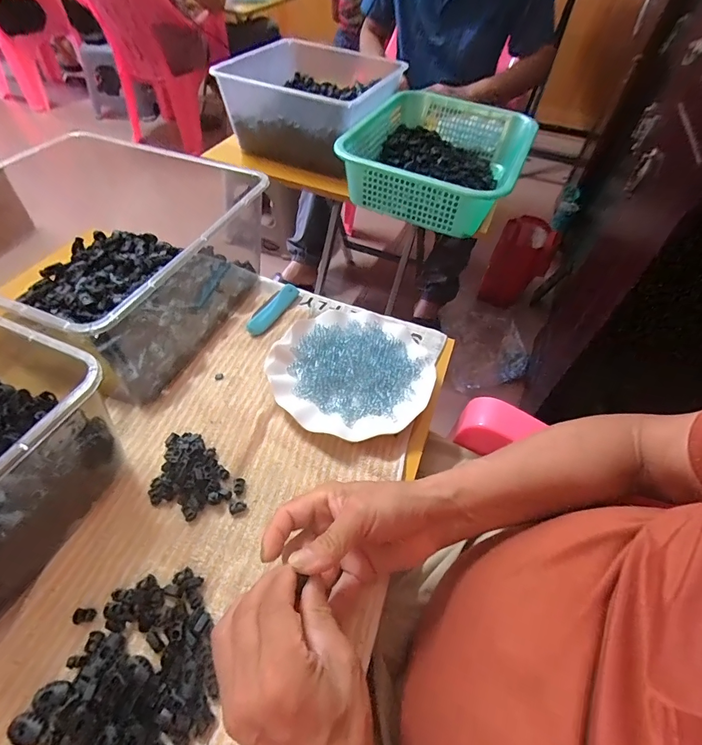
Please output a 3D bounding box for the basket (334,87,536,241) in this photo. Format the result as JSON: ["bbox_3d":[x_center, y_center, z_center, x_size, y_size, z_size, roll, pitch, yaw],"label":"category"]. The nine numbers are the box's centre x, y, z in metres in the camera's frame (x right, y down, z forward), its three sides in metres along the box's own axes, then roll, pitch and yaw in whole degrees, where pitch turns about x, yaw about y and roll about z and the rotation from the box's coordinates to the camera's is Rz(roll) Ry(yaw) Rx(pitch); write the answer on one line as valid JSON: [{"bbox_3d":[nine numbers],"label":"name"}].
[{"bbox_3d":[0.161,-0.422,0.781,0.314,0.098,0.399,20,52,12],"label":"basket"}]

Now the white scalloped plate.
[{"bbox_3d":[0.002,-0.002,0.470,0.182,0.025,0.179,3,50,-3],"label":"white scalloped plate"}]

